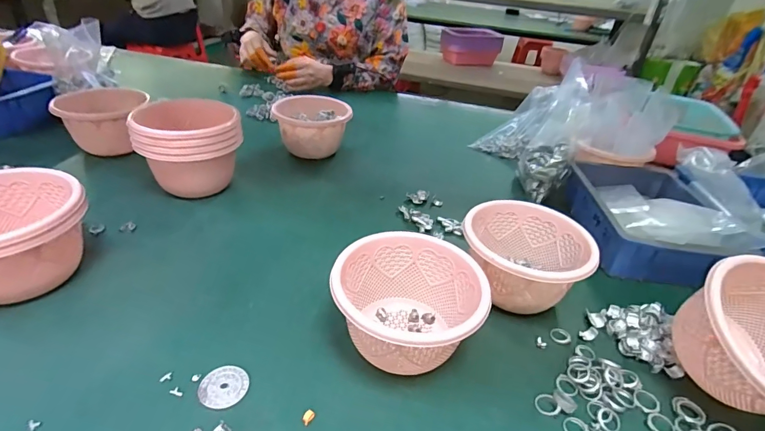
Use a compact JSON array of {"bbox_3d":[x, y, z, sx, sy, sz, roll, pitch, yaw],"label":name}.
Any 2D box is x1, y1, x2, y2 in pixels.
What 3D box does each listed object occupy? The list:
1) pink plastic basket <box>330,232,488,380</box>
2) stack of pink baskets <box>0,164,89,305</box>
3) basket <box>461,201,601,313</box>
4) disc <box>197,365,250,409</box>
[{"bbox_3d":[0.024,0.094,0.417,0.142,0.089,0.135,7,33,1],"label":"pink plastic basket"},{"bbox_3d":[-0.412,0.028,0.443,0.143,0.101,0.147,25,38,26],"label":"stack of pink baskets"},{"bbox_3d":[0.169,0.053,0.501,0.140,0.089,0.133,10,33,6],"label":"basket"},{"bbox_3d":[-0.147,0.159,0.373,0.043,0.004,0.042,4,33,-3],"label":"disc"}]

